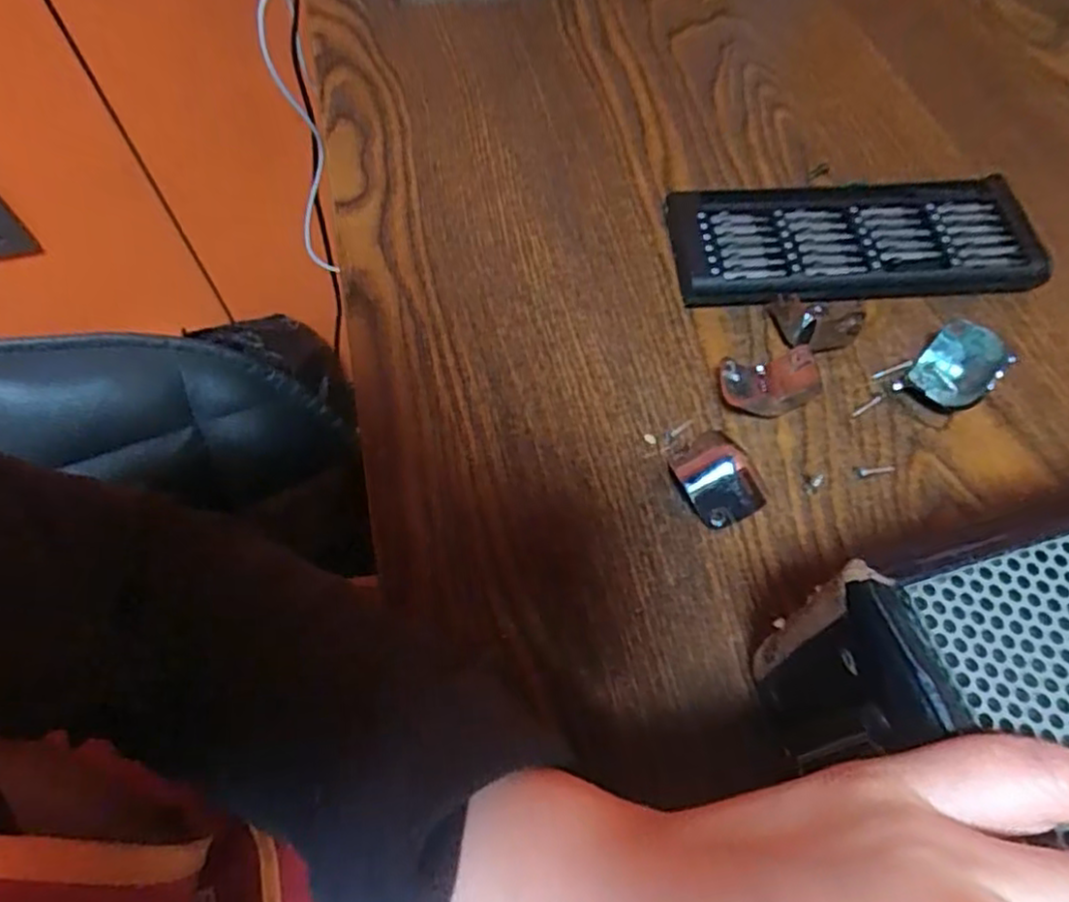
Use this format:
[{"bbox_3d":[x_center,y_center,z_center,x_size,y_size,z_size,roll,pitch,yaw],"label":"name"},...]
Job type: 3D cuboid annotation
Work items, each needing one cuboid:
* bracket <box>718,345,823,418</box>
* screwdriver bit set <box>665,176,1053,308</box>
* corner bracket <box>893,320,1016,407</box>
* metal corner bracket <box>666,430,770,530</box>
[{"bbox_3d":[0.091,-0.027,0.279,0.037,0.016,0.025,-1,60,1],"label":"bracket"},{"bbox_3d":[0.137,-0.090,0.308,0.148,0.021,0.058,-3,60,-1],"label":"screwdriver bit set"},{"bbox_3d":[0.165,-0.032,0.276,0.029,0.021,0.027,0,60,1],"label":"corner bracket"},{"bbox_3d":[0.067,0.009,0.261,0.027,0.019,0.035,-24,62,-12],"label":"metal corner bracket"}]

